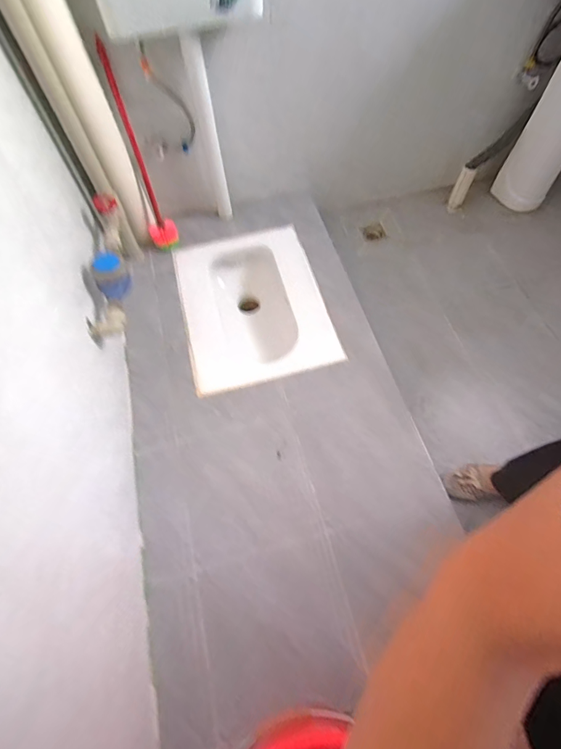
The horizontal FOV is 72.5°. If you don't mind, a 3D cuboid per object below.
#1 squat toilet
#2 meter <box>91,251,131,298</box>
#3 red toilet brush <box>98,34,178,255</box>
[{"bbox_3d":[-0.082,-0.205,1.251,0.431,0.185,0.603,-14,63,-5],"label":"squat toilet"},{"bbox_3d":[-0.422,-0.246,0.955,0.084,0.072,0.106,-27,65,-12],"label":"meter"},{"bbox_3d":[-0.428,-0.623,1.162,0.095,0.435,0.189,-21,64,-8],"label":"red toilet brush"}]

